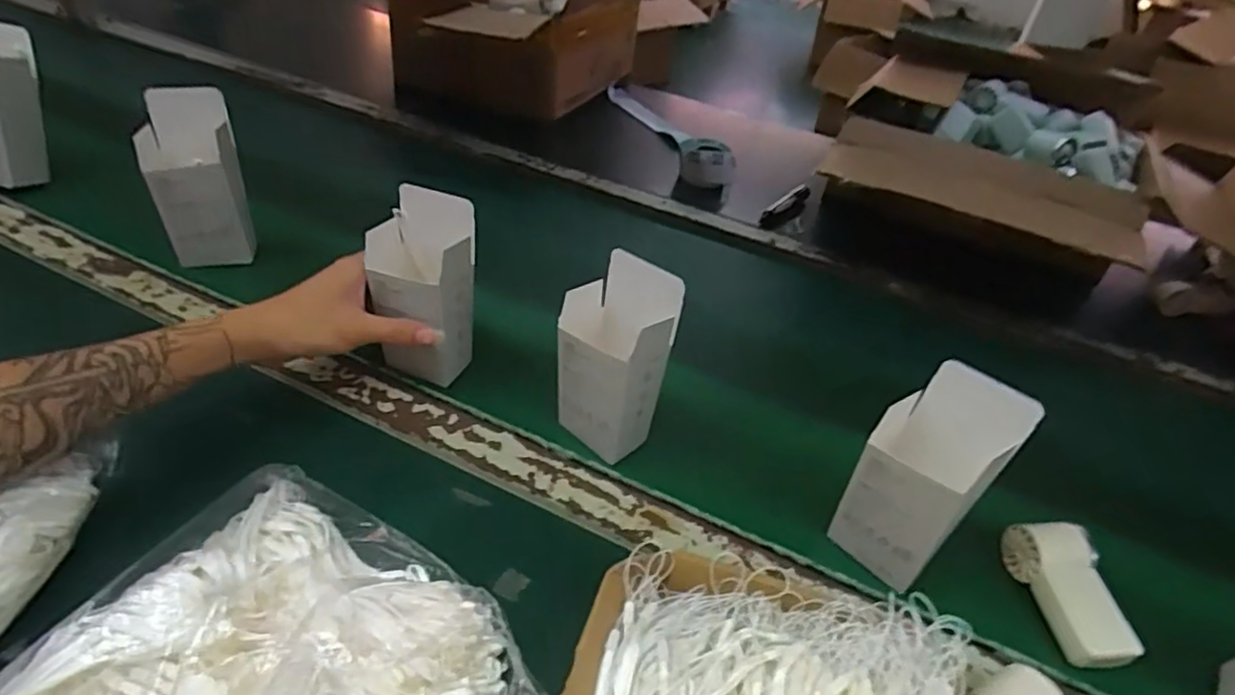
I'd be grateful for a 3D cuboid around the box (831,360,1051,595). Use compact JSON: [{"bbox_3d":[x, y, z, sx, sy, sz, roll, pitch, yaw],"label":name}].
[{"bbox_3d":[0.192,0.085,0.431,0.072,0.141,0.050,31,45,26],"label":"box"}]

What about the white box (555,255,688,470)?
[{"bbox_3d":[-0.005,0.012,0.498,0.059,0.164,0.069,-26,50,-33],"label":"white box"}]

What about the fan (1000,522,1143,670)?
[{"bbox_3d":[0.307,0.164,0.453,0.049,0.028,0.094,0,40,-9],"label":"fan"}]

